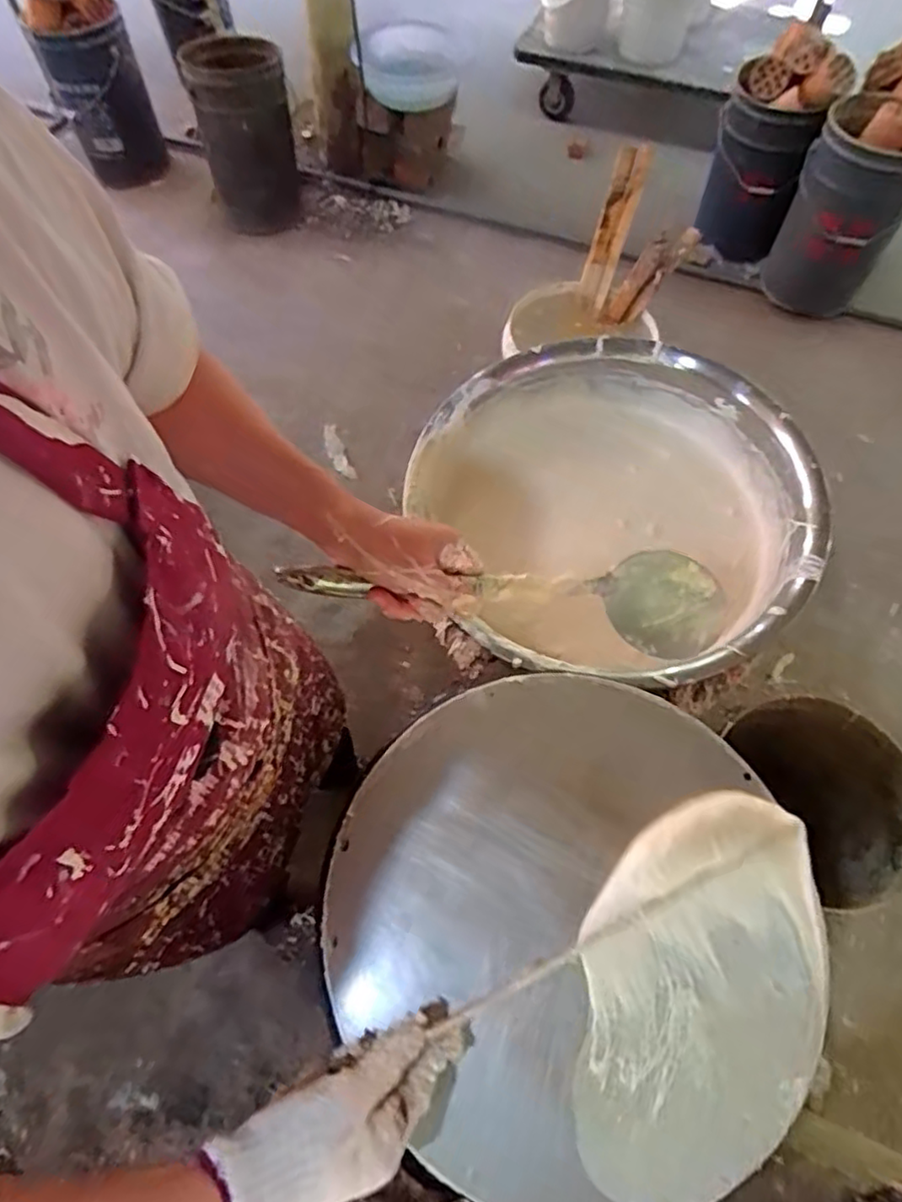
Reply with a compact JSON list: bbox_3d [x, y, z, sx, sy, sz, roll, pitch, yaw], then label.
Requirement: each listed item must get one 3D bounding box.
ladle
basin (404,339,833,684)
[{"bbox_3d":[0.044,-0.005,0.520,0.339,0.078,0.063,5,62,-8],"label":"ladle"},{"bbox_3d":[0.223,-0.111,0.915,0.464,0.162,0.485,0,60,0],"label":"basin"}]

